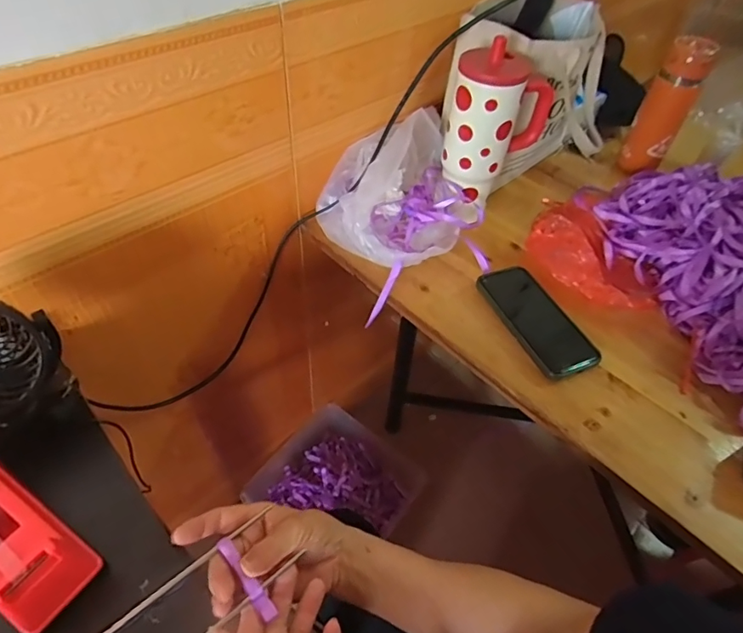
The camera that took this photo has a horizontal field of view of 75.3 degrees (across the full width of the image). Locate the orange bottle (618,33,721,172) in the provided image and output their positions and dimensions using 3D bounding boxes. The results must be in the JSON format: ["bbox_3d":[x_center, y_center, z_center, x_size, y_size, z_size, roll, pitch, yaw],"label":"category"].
[{"bbox_3d":[0.466,-0.331,0.764,0.067,0.189,0.079,28,54,19],"label":"orange bottle"}]

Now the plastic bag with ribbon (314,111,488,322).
[{"bbox_3d":[0.044,-0.171,0.665,0.221,0.122,0.261,-16,52,-16],"label":"plastic bag with ribbon"}]

